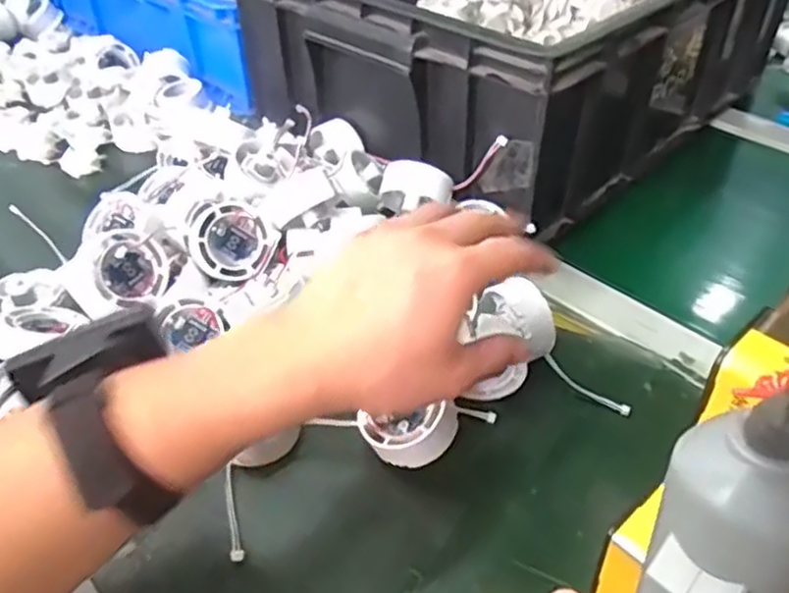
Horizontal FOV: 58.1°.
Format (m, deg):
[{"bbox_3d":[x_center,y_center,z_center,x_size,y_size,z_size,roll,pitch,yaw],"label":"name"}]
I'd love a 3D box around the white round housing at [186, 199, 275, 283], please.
[{"bbox_3d":[-0.115,-0.039,0.504,0.054,0.057,0.022,-38,12,-18],"label":"white round housing"}]

